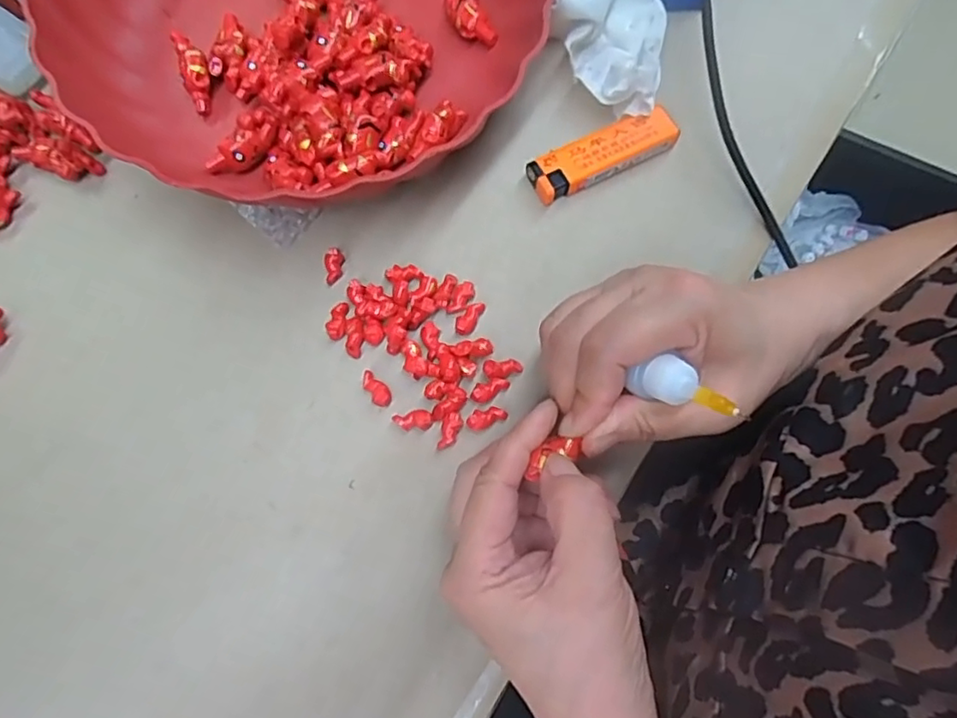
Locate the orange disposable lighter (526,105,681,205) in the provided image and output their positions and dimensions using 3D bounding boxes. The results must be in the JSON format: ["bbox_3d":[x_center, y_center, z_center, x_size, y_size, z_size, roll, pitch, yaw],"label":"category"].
[{"bbox_3d":[0.065,-0.105,0.314,0.081,0.015,0.025,-26,75,-7],"label":"orange disposable lighter"}]

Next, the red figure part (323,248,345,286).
[{"bbox_3d":[-0.072,-0.047,0.299,0.009,0.005,0.019,6,74,0],"label":"red figure part"}]

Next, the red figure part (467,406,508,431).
[{"bbox_3d":[0.004,0.027,0.277,0.019,0.005,0.008,-19,75,-5],"label":"red figure part"}]

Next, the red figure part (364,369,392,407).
[{"bbox_3d":[-0.048,0.014,0.281,0.009,0.006,0.019,-36,77,-10],"label":"red figure part"}]

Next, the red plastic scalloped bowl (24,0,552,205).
[{"bbox_3d":[-0.094,-0.189,0.313,0.240,0.051,0.239,0,74,0],"label":"red plastic scalloped bowl"}]

